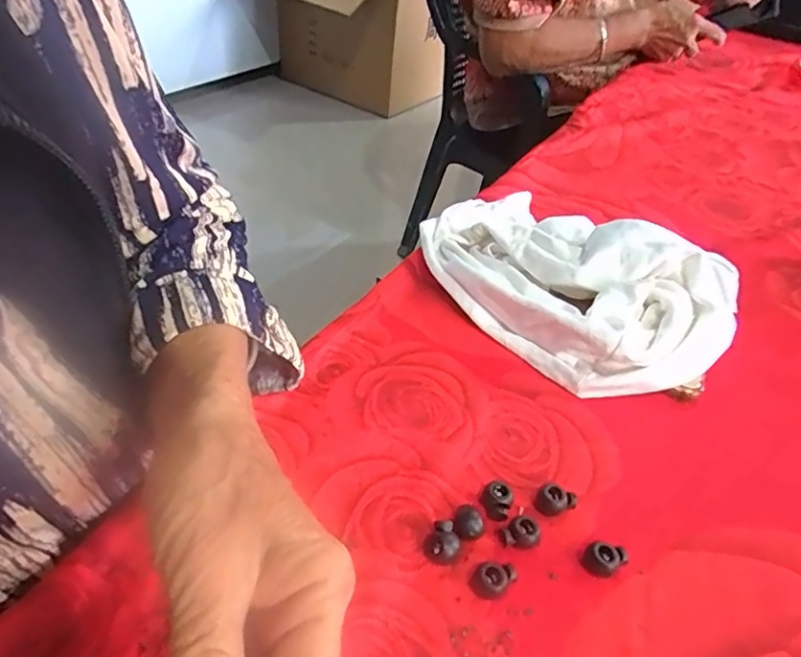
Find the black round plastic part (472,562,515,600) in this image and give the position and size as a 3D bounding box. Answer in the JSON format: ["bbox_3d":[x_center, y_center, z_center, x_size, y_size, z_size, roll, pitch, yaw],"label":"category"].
[{"bbox_3d":[0.042,0.114,0.256,0.017,0.013,0.011,9,40,4],"label":"black round plastic part"}]

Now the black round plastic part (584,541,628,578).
[{"bbox_3d":[0.096,0.109,0.269,0.015,0.013,0.015,3,40,-3],"label":"black round plastic part"}]

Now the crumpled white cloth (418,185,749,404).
[{"bbox_3d":[0.111,-0.042,0.401,0.125,0.066,0.215,-25,48,-31],"label":"crumpled white cloth"}]

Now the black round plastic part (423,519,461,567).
[{"bbox_3d":[0.019,0.100,0.265,0.013,0.014,0.015,-19,46,-27],"label":"black round plastic part"}]

